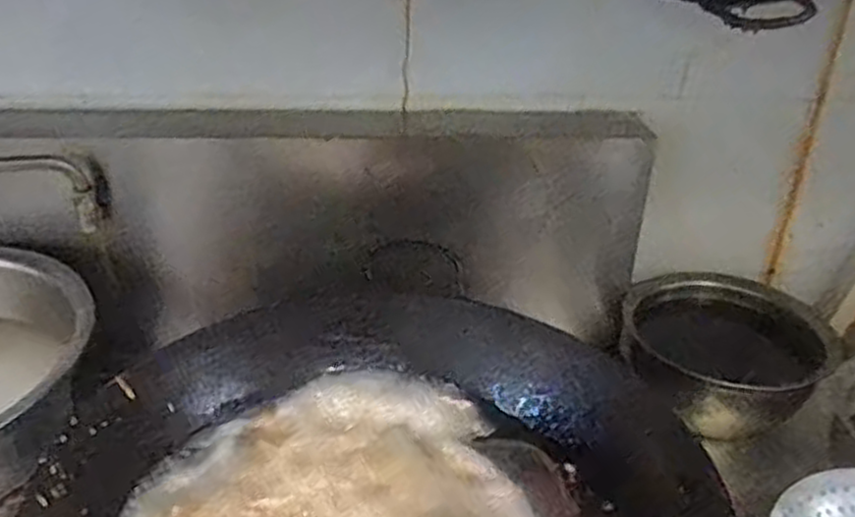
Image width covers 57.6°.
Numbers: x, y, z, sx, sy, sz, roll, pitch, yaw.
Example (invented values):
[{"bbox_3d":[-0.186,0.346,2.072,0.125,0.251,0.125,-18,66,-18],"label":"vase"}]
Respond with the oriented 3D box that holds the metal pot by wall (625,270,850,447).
[{"bbox_3d":[0.456,0.133,1.195,0.271,0.120,0.269,0,31,0],"label":"metal pot by wall"}]

